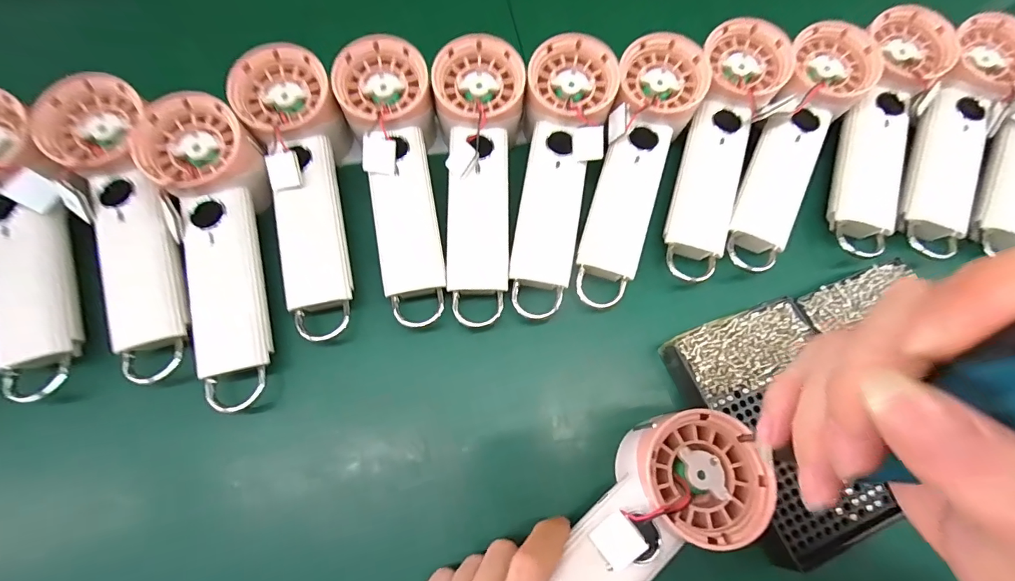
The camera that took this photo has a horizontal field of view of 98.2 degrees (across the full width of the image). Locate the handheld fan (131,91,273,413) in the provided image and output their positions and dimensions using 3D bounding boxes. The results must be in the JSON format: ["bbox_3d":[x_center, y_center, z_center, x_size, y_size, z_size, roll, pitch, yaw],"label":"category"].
[{"bbox_3d":[-0.181,-0.027,0.279,0.064,0.034,0.200,-13,84,-6],"label":"handheld fan"}]

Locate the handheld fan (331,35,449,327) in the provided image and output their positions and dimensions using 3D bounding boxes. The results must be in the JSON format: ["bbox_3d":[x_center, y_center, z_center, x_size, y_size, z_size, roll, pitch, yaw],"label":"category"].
[{"bbox_3d":[-0.073,-0.075,0.299,0.057,0.031,0.192,-10,85,-5],"label":"handheld fan"}]

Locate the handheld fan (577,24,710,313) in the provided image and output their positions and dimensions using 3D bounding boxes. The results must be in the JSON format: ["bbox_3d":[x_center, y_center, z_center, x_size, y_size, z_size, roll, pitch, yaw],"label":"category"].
[{"bbox_3d":[0.087,-0.085,0.303,0.052,0.027,0.192,18,86,5],"label":"handheld fan"}]

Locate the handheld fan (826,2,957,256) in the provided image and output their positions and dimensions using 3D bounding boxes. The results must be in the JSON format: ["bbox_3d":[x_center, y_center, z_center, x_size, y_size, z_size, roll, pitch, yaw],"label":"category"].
[{"bbox_3d":[0.272,-0.116,0.319,0.048,0.028,0.189,21,84,6],"label":"handheld fan"}]

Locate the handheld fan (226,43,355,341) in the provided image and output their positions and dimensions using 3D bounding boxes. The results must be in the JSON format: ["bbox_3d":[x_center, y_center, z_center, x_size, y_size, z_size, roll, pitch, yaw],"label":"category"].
[{"bbox_3d":[-0.134,-0.067,0.296,0.061,0.037,0.193,-12,84,-6],"label":"handheld fan"}]

